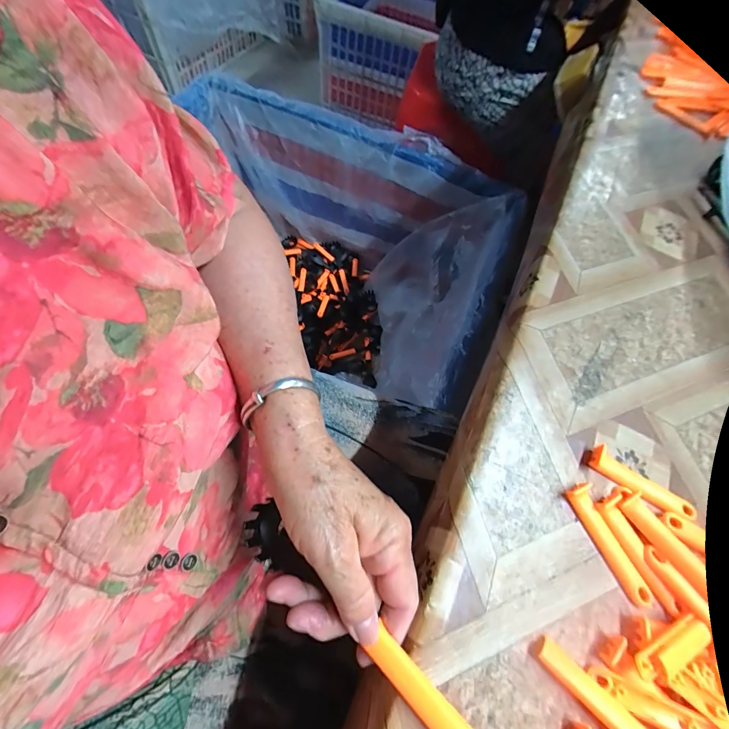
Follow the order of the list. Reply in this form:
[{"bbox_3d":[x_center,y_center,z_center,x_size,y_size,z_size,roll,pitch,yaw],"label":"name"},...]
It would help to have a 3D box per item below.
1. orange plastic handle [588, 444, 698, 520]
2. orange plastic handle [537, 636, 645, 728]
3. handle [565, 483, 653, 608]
[{"bbox_3d":[0.194,0.084,0.253,0.076,0.010,0.017,33,66,10],"label":"orange plastic handle"},{"bbox_3d":[0.131,0.187,0.199,0.076,0.010,0.014,42,68,14],"label":"orange plastic handle"},{"bbox_3d":[0.159,0.116,0.235,0.016,0.010,0.075,-21,69,-14],"label":"handle"}]

